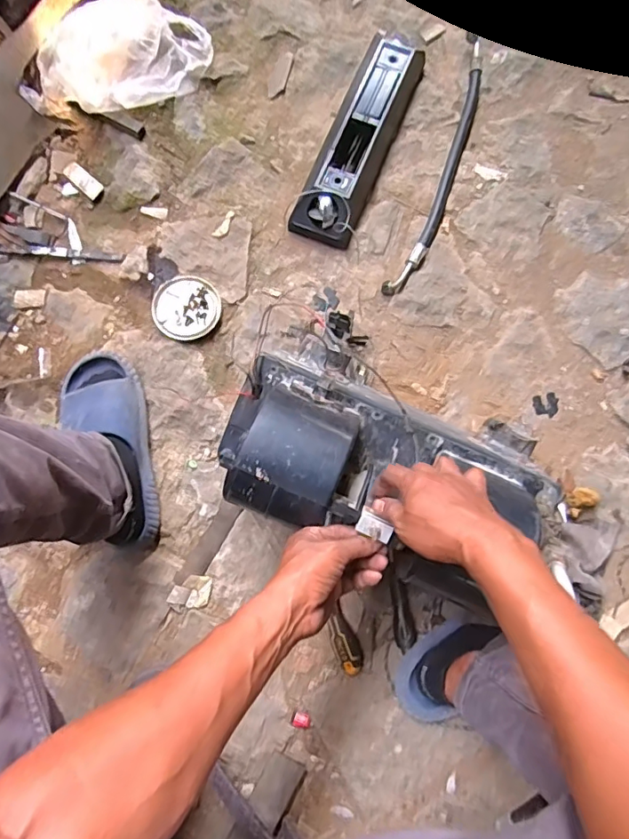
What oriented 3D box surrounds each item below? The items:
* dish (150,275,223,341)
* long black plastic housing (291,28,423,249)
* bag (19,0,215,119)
[{"bbox_3d":[-0.204,-0.180,0.830,0.102,0.025,0.108,0,80,0],"label":"dish"},{"bbox_3d":[0.077,-0.473,0.863,0.104,0.064,0.378,23,81,4],"label":"long black plastic housing"},{"bbox_3d":[-0.333,-0.604,0.863,0.321,0.111,0.129,-17,80,-3],"label":"bag"}]

